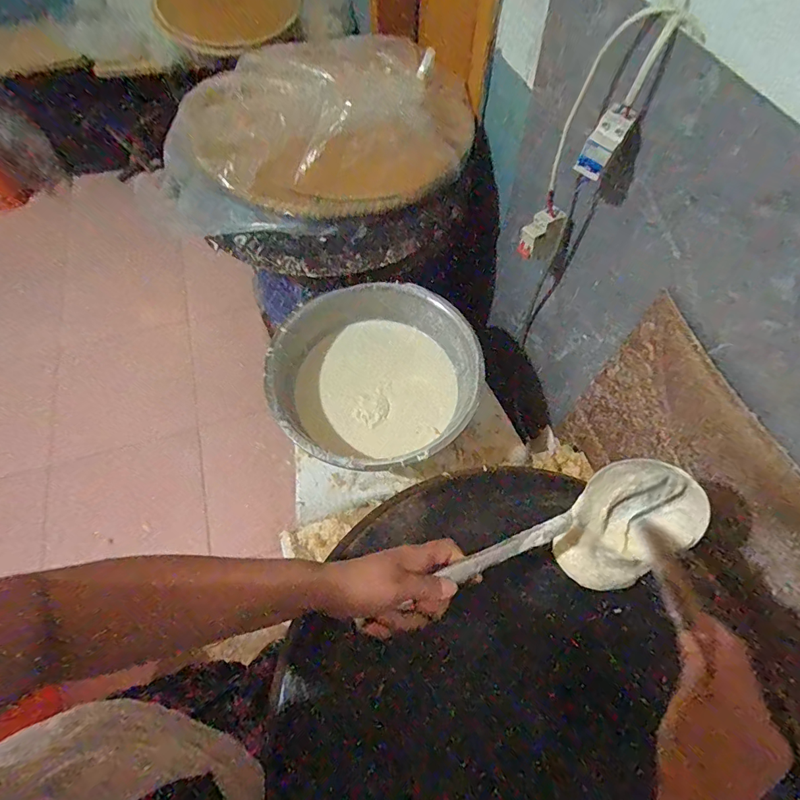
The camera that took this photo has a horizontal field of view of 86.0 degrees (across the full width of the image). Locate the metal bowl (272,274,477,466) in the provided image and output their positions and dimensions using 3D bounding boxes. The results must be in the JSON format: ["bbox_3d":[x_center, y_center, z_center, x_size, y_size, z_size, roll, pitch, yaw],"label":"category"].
[{"bbox_3d":[-0.041,-0.041,0.851,0.367,0.132,0.399,0,63,-1],"label":"metal bowl"}]

